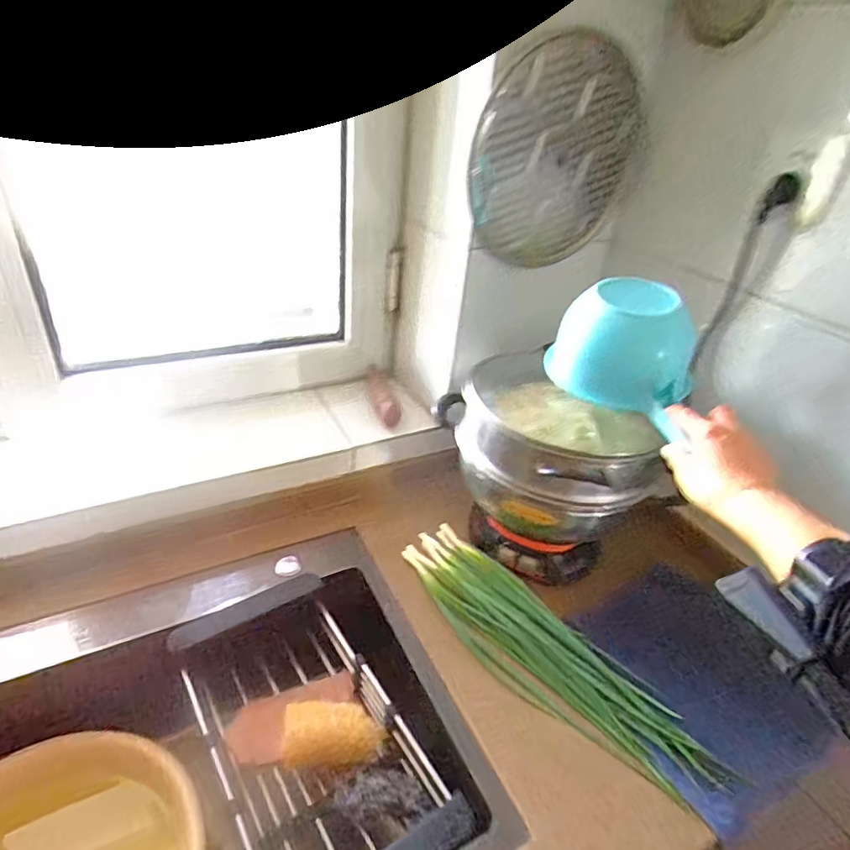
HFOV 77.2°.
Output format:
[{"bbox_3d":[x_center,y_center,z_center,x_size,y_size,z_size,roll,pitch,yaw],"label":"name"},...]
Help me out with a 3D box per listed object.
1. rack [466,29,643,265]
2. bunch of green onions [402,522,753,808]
[{"bbox_3d":[0.181,-0.357,0.719,0.263,0.272,0.015,-22,48,-13],"label":"rack"},{"bbox_3d":[0.133,0.271,0.655,0.110,0.029,0.427,-23,44,-36],"label":"bunch of green onions"}]

